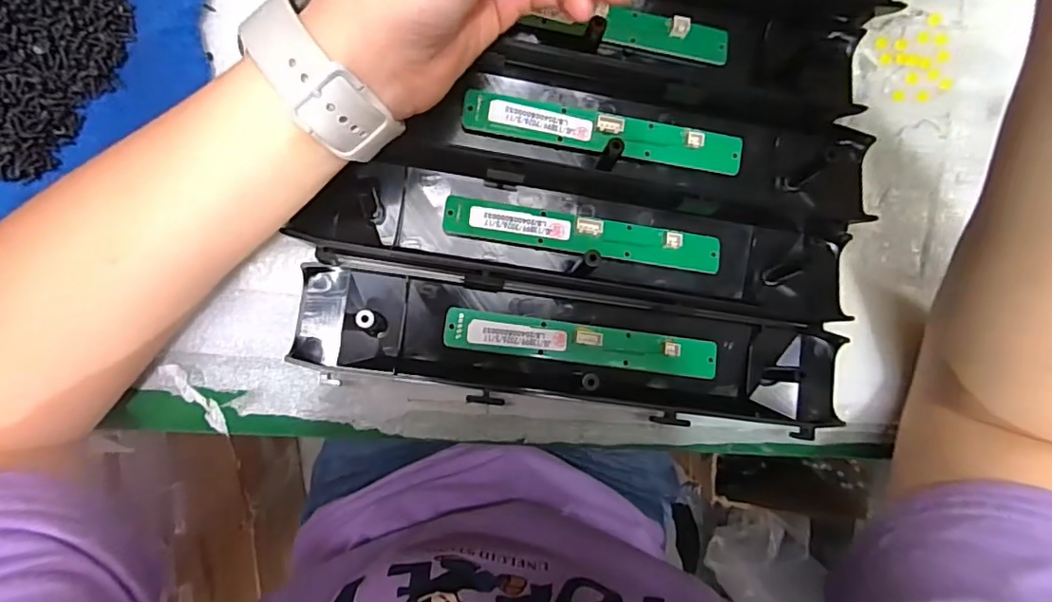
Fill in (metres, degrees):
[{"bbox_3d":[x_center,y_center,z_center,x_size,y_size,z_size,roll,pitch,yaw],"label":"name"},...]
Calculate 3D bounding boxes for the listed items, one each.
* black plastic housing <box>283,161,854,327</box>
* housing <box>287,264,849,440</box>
[{"bbox_3d":[0.033,-0.029,0.276,0.265,0.026,0.048,9,93,-7],"label":"black plastic housing"},{"bbox_3d":[0.028,0.029,0.284,0.272,0.028,0.058,8,93,-7],"label":"housing"}]

